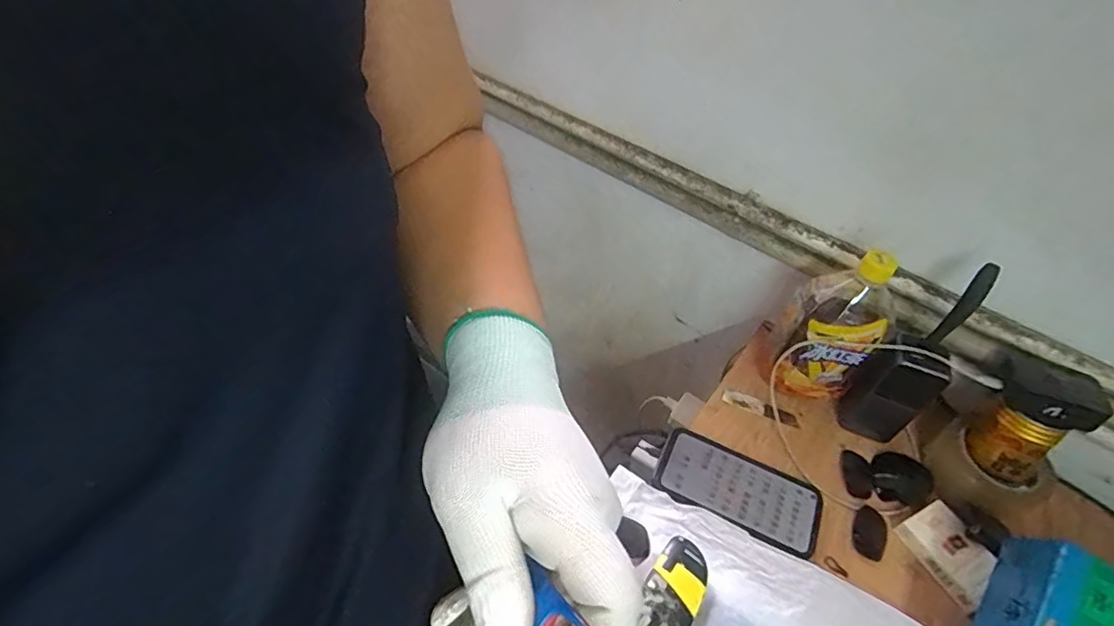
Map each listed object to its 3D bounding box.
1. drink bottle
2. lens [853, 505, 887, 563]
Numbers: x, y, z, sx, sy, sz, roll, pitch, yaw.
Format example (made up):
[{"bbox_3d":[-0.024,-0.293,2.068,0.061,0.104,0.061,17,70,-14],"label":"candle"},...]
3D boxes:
[{"bbox_3d":[0.298,0.008,0.613,0.096,0.183,0.094,33,53,22],"label":"drink bottle"},{"bbox_3d":[0.311,0.218,0.568,0.033,0.012,0.053,38,46,18],"label":"lens"}]

